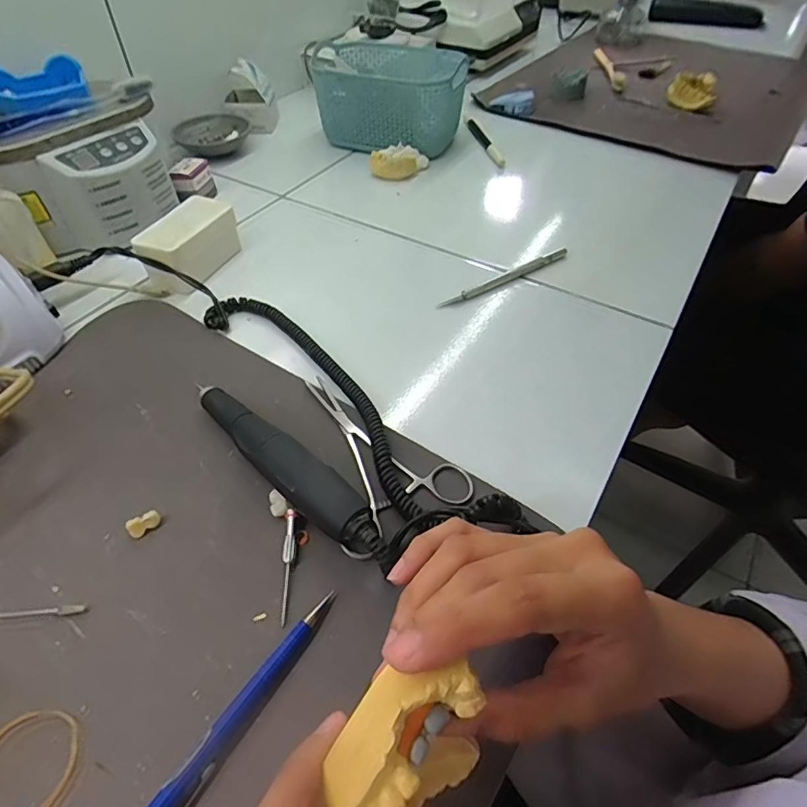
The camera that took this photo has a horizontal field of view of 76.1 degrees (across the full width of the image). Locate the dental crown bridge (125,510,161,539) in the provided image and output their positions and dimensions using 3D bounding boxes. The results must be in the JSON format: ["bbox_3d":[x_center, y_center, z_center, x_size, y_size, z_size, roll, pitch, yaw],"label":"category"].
[{"bbox_3d":[-0.142,0.066,0.283,0.016,0.009,0.008,-33,58,-27],"label":"dental crown bridge"}]

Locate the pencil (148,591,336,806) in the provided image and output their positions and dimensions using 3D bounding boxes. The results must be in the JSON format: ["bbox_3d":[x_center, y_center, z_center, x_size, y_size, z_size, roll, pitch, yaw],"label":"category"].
[{"bbox_3d":[-0.075,0.139,0.217,0.011,0.008,0.135,28,54,20],"label":"pencil"}]

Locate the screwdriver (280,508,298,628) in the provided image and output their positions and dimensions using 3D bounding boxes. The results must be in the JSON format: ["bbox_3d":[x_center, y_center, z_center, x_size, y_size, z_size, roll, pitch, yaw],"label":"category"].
[{"bbox_3d":[-0.061,0.083,0.267,0.006,0.007,0.058,0,49,-2],"label":"screwdriver"}]

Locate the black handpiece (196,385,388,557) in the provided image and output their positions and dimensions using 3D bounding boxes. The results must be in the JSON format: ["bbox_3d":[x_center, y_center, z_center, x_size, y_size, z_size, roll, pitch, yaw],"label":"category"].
[{"bbox_3d":[-0.070,0.033,0.296,0.163,0.027,0.027,37,58,26],"label":"black handpiece"}]

